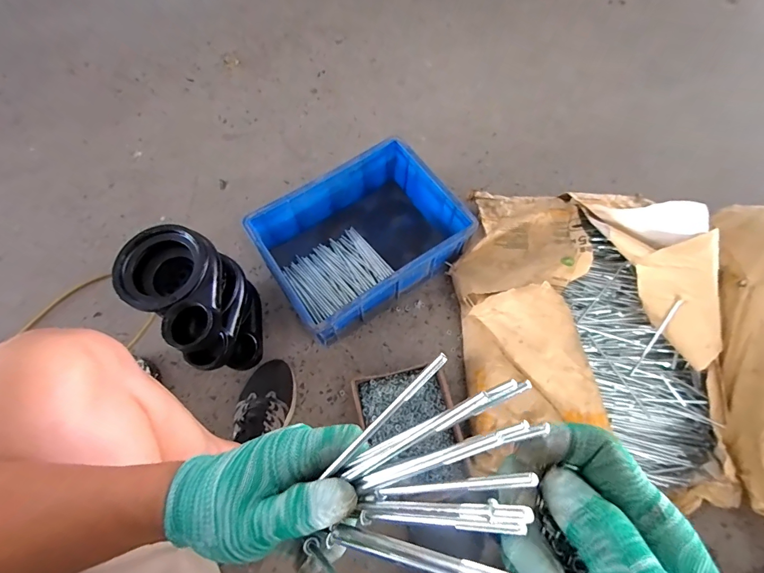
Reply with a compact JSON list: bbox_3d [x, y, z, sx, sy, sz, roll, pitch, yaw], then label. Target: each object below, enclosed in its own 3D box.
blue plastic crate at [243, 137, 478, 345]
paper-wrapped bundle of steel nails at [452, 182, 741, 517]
[{"bbox_3d":[-0.044,-0.104,0.851,0.395,0.153,0.299,-35,74,-12],"label":"blue plastic crate"},{"bbox_3d":[0.396,0.058,0.735,0.452,0.185,0.625,1,67,0],"label":"paper-wrapped bundle of steel nails"}]

